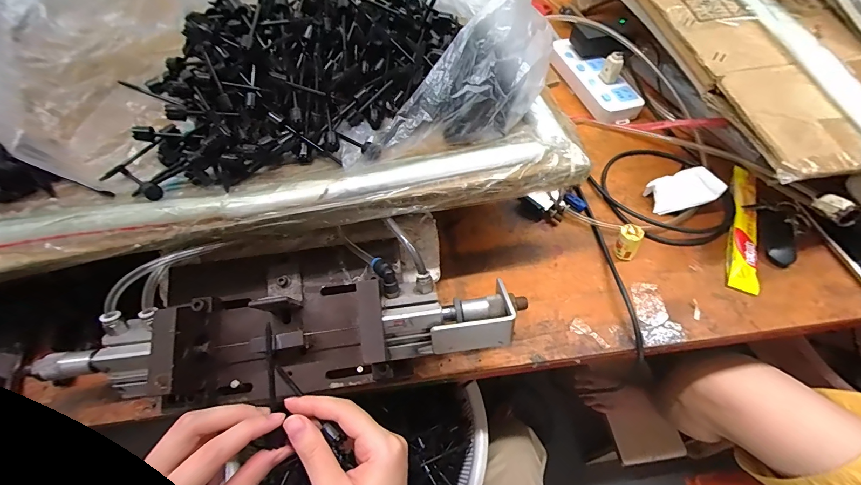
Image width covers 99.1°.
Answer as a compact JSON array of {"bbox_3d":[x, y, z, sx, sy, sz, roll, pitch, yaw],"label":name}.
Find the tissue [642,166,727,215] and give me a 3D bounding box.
[{"bbox_3d":[0.332,-0.070,0.484,0.075,0.037,0.054,-9,56,-3],"label":"tissue"}]

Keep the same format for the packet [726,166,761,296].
[{"bbox_3d":[0.403,-0.021,0.469,0.036,0.010,0.193,21,60,16],"label":"packet"}]

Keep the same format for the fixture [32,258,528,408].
[{"bbox_3d":[-0.137,0.072,0.361,0.429,0.088,0.128,-8,56,-3],"label":"fixture"}]

